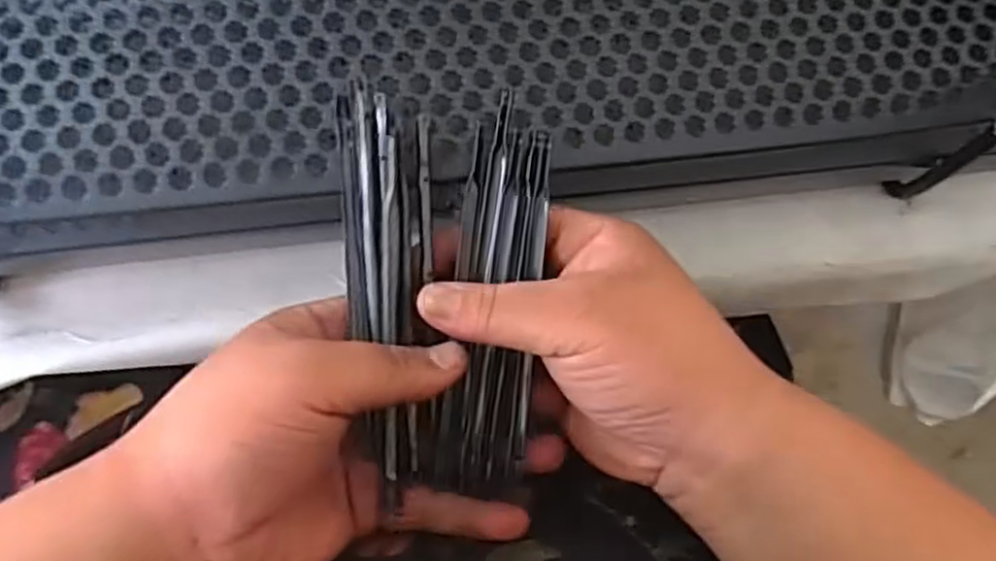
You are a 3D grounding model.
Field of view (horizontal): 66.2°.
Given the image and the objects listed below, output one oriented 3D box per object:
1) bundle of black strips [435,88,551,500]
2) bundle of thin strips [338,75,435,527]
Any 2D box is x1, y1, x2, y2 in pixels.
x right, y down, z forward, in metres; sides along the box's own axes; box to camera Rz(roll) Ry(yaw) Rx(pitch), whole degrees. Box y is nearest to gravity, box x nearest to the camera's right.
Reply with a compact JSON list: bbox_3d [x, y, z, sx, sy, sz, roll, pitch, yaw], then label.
[{"bbox_3d":[-0.001,0.008,0.282,0.030,0.014,0.140,5,94,-5],"label":"bundle of black strips"},{"bbox_3d":[-0.038,0.003,0.277,0.032,0.011,0.146,-5,92,-6],"label":"bundle of thin strips"}]

